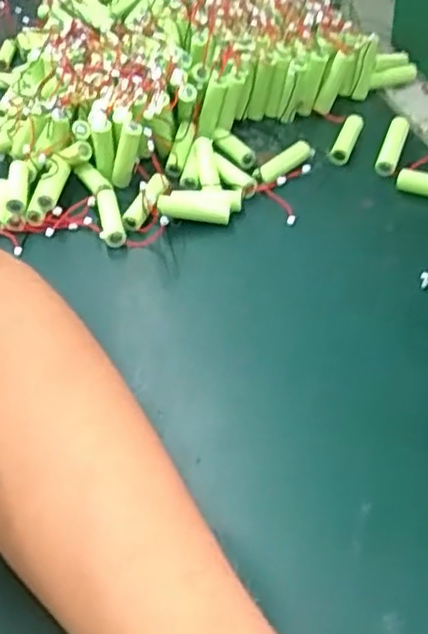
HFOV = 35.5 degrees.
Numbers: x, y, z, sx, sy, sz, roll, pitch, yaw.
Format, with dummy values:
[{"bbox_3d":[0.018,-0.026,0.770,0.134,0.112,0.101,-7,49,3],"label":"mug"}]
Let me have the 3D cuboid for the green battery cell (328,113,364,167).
[{"bbox_3d":[0.102,-0.137,0.514,0.015,0.011,0.057,12,47,19],"label":"green battery cell"}]

